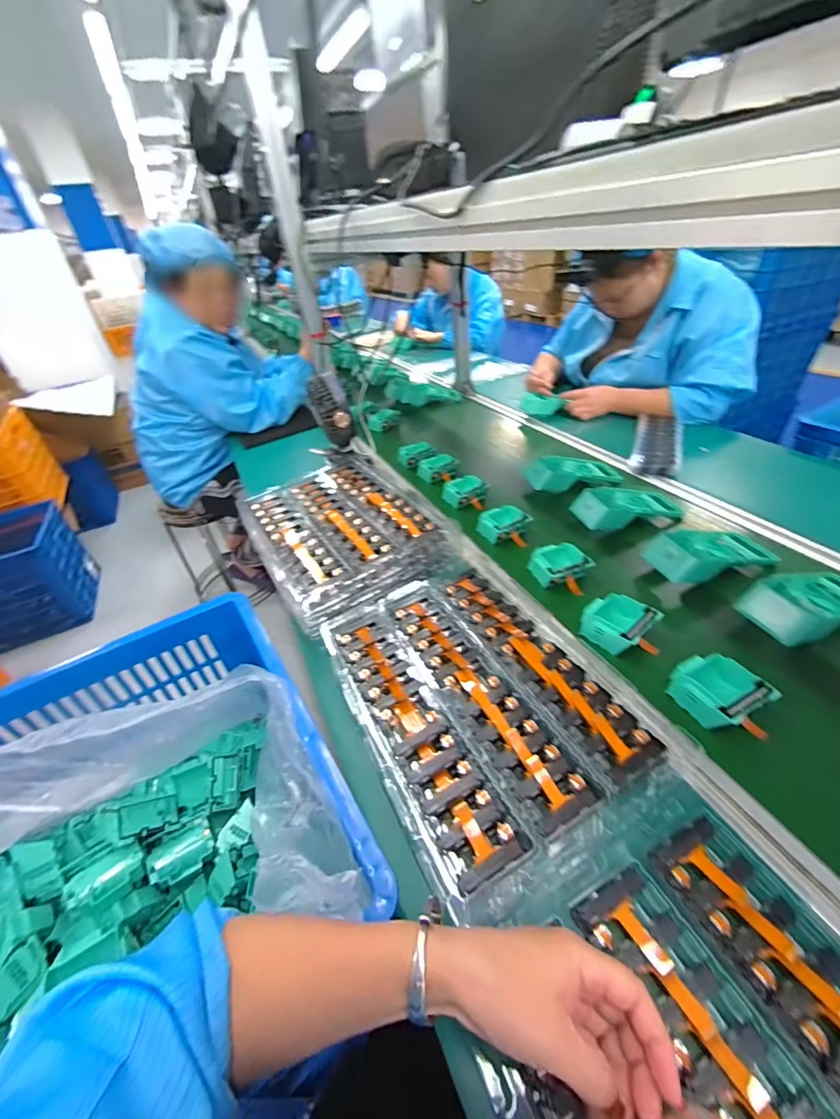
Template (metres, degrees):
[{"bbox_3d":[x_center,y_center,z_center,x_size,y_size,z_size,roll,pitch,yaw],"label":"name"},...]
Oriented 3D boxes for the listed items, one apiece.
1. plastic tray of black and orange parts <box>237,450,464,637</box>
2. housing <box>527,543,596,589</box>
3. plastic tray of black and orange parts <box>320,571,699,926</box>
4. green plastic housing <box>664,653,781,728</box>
[{"bbox_3d":[-0.161,-0.082,0.788,0.289,0.044,0.461,-24,41,-20],"label":"plastic tray of black and orange parts"},{"bbox_3d":[0.216,0.009,0.690,0.081,0.042,0.081,-18,39,-12],"label":"housing"},{"bbox_3d":[0.051,0.149,0.503,0.253,0.025,0.375,-24,41,-20],"label":"plastic tray of black and orange parts"},{"bbox_3d":[0.334,0.153,0.487,0.077,0.045,0.083,-22,40,-18],"label":"green plastic housing"}]

